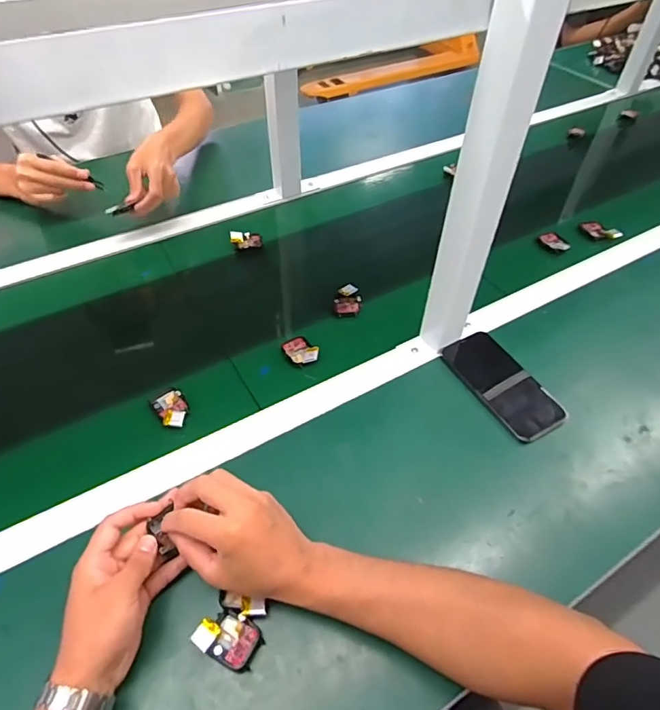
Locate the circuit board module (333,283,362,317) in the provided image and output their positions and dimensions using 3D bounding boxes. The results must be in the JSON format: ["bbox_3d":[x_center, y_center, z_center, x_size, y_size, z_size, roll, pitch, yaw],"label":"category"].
[{"bbox_3d":[0.026,-0.081,0.700,0.039,0.015,0.053,-2,49,-4],"label":"circuit board module"}]

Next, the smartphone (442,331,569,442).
[{"bbox_3d":[0.216,0.030,0.605,0.087,0.011,0.165,-24,54,-21],"label":"smartphone"}]

